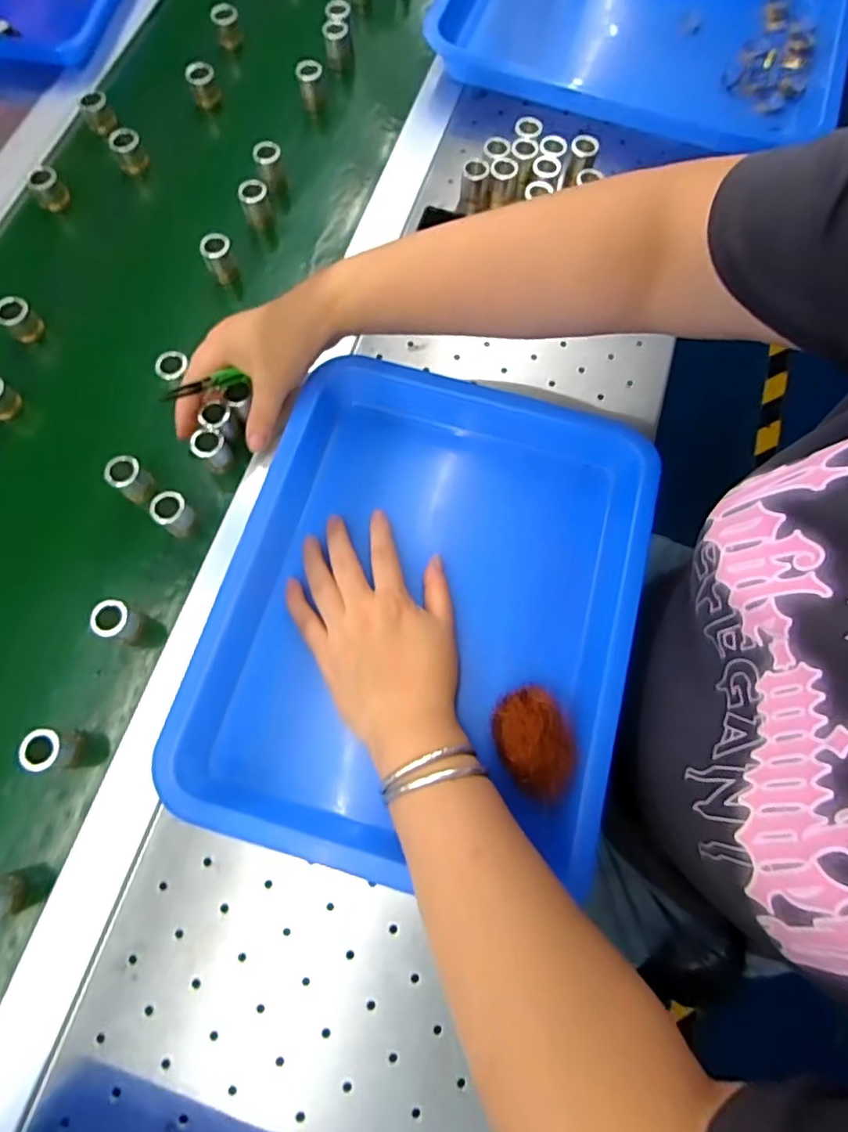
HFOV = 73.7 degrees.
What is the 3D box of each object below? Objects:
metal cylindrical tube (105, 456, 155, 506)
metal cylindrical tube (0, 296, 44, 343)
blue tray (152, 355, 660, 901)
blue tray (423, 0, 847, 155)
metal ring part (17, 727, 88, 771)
[{"bbox_3d":[-0.210,-0.062,0.406,0.021,0.032,0.023,0,72,1],"label":"metal cylindrical tube"},{"bbox_3d":[-0.325,-0.198,0.455,0.025,0.029,0.023,-43,76,-12],"label":"metal cylindrical tube"},{"bbox_3d":[0.007,0.028,0.386,0.273,0.058,0.321,14,73,5],"label":"blue tray"},{"bbox_3d":[0.219,-0.549,0.561,0.378,0.041,0.306,20,73,5],"label":"blue tray"},{"bbox_3d":[-0.231,0.114,0.353,0.019,0.036,0.024,0,72,1],"label":"metal ring part"}]

